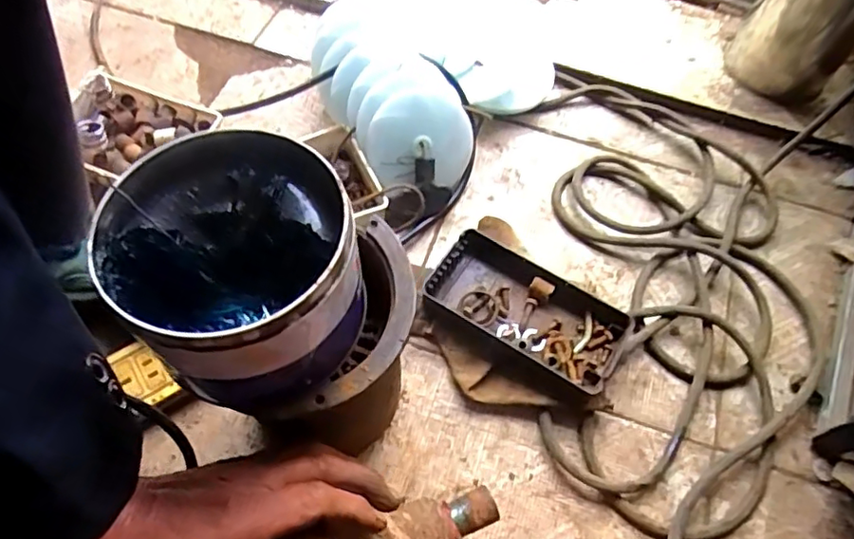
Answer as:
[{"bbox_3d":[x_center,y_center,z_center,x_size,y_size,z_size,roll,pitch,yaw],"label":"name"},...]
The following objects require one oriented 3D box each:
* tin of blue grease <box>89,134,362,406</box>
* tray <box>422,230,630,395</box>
[{"bbox_3d":[-0.102,0.000,0.313,0.126,0.084,0.118,30,64,13],"label":"tin of blue grease"},{"bbox_3d":[0.090,0.044,0.546,0.179,0.038,0.094,30,64,13],"label":"tray"}]

